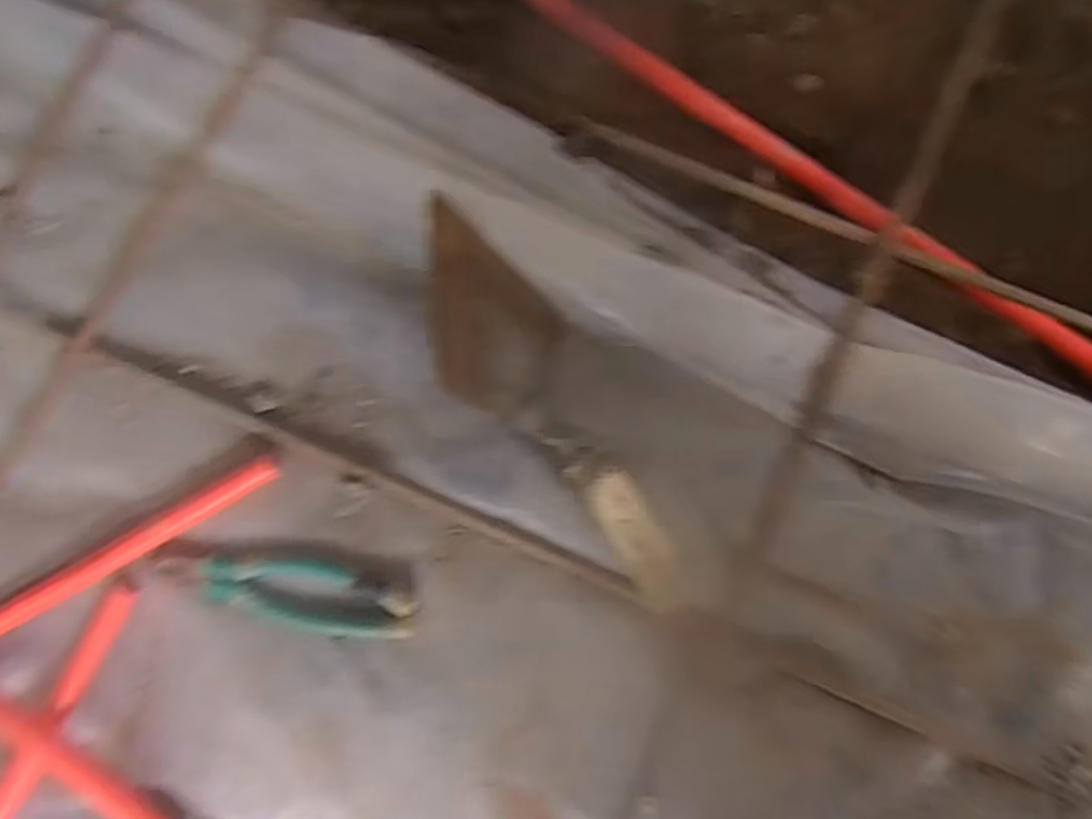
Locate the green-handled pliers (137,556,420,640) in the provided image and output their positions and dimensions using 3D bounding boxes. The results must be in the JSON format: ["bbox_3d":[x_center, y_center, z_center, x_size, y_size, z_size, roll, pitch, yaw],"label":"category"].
[{"bbox_3d":[-0.207,0.139,0.522,0.216,0.020,0.053,10,84,6],"label":"green-handled pliers"}]

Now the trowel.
[{"bbox_3d":[0.008,-0.004,0.498,0.098,0.061,0.319,-43,82,-1],"label":"trowel"}]

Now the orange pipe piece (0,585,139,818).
[{"bbox_3d":[-0.382,0.254,0.510,0.022,0.024,0.253,26,86,7],"label":"orange pipe piece"}]

